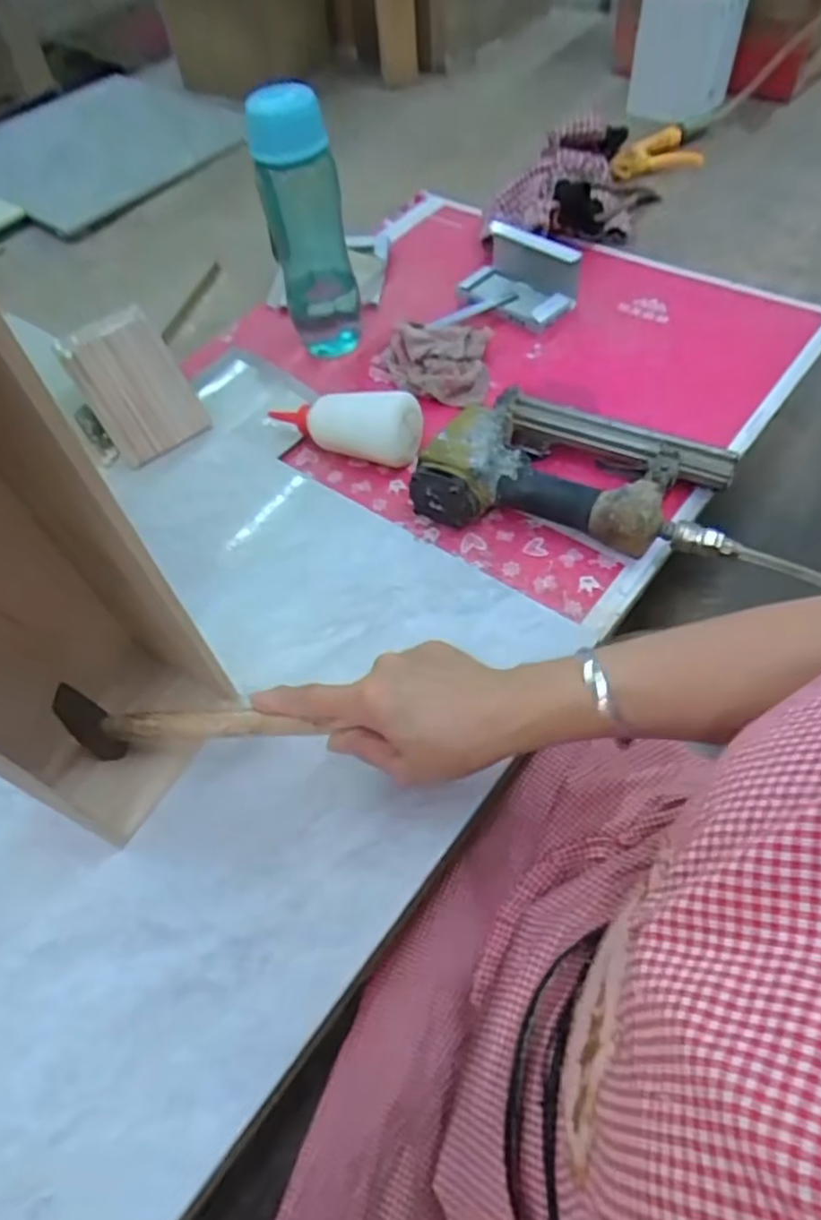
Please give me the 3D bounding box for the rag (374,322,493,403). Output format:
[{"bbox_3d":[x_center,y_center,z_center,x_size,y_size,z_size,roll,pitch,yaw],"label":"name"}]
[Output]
[{"bbox_3d":[0.019,-0.267,0.704,0.124,0.030,0.116,3,56,7],"label":"rag"}]

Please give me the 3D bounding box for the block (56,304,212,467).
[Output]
[{"bbox_3d":[-0.254,-0.208,0.622,0.086,0.121,0.024,-35,28,-16],"label":"block"}]

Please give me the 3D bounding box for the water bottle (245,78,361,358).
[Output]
[{"bbox_3d":[-0.101,-0.379,0.669,0.078,0.239,0.071,-12,55,-3],"label":"water bottle"}]

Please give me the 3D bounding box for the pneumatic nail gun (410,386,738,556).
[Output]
[{"bbox_3d":[0.141,-0.124,0.567,0.246,0.059,0.153,13,58,14],"label":"pneumatic nail gun"}]

